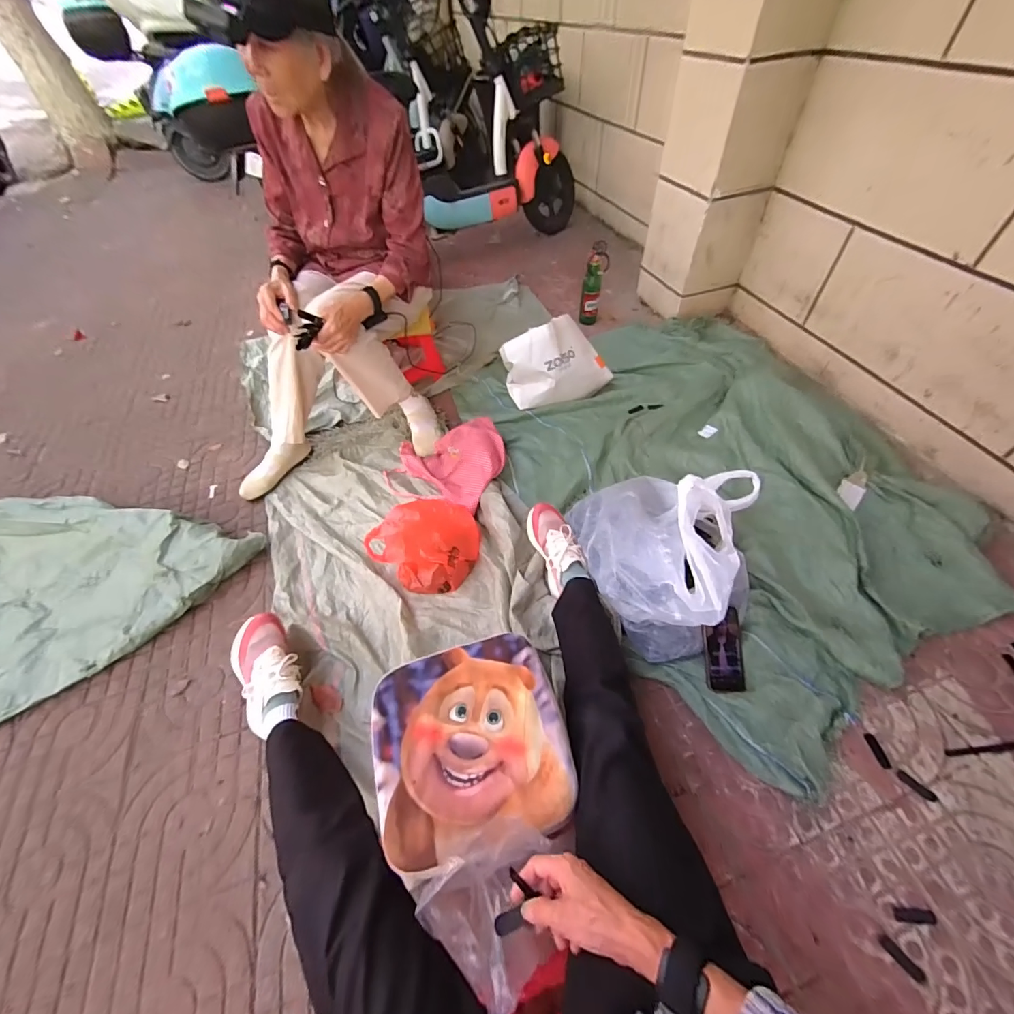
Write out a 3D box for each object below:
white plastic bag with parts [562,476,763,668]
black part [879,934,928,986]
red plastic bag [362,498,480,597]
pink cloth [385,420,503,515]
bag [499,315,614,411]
[{"bbox_3d":[0.347,0.060,0.903,0.361,0.237,0.430,-8,51,-3],"label":"white plastic bag with parts"},{"bbox_3d":[0.565,0.644,0.610,0.018,0.004,0.059,-35,59,-22],"label":"black part"},{"bbox_3d":[-0.178,0.092,1.006,0.251,0.151,0.177,-31,57,-20],"label":"red plastic bag"},{"bbox_3d":[-0.172,-0.141,1.208,0.322,0.105,0.265,18,56,16],"label":"pink cloth"},{"bbox_3d":[0.156,-0.443,1.309,0.314,0.207,0.136,-16,52,-10],"label":"bag"}]

